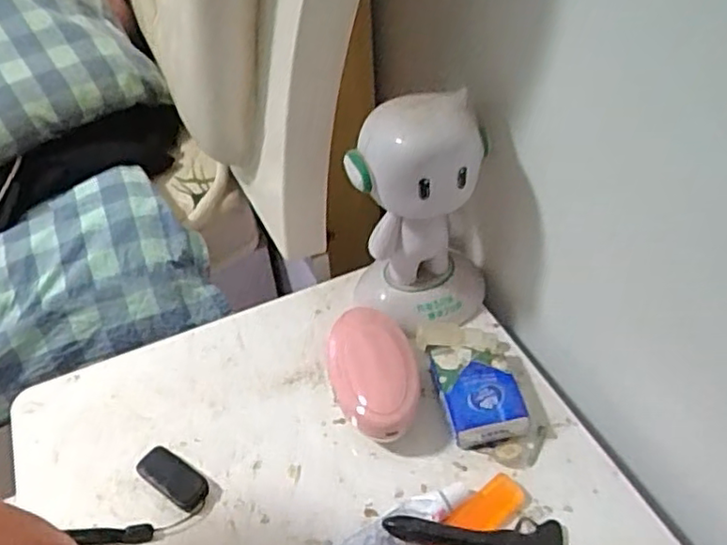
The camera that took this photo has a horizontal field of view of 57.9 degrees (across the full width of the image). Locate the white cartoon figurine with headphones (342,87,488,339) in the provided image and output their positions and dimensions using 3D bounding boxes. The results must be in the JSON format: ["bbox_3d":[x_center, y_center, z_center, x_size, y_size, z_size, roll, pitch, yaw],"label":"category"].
[{"bbox_3d":[0.044,-0.043,0.506,0.107,0.185,0.090,1,45,5],"label":"white cartoon figurine with headphones"}]

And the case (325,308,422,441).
[{"bbox_3d":[0.007,0.074,0.488,0.064,0.049,0.112,-14,45,-9],"label":"case"}]

